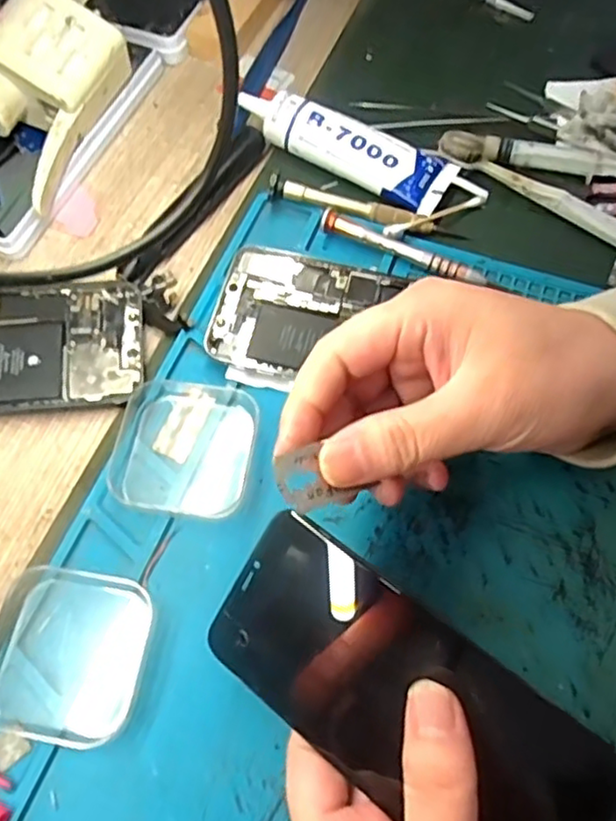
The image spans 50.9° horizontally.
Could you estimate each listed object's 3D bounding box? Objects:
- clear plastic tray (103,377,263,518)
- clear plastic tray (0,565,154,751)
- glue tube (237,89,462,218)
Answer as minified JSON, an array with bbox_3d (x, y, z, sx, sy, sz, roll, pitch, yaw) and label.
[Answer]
[{"bbox_3d":[-0.058,0.016,0.305,0.065,0.010,0.065,7,64,5],"label":"clear plastic tray"},{"bbox_3d":[-0.099,0.098,0.264,0.061,0.018,0.064,6,64,5],"label":"clear plastic tray"},{"bbox_3d":[0.021,-0.159,0.381,0.132,0.025,0.040,27,68,14],"label":"glue tube"}]

